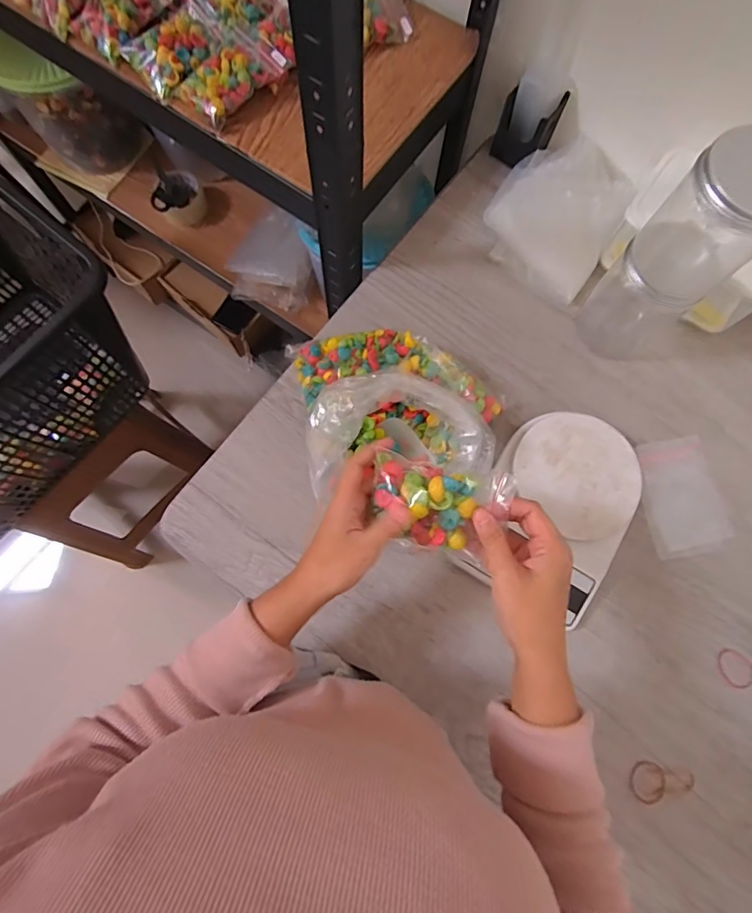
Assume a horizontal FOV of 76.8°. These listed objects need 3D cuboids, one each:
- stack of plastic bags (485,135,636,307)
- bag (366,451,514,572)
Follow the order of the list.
[{"bbox_3d":[0.218,-0.296,0.576,0.146,0.043,0.182,31,78,7],"label":"stack of plastic bags"},{"bbox_3d":[0.045,0.037,0.361,0.100,0.040,0.064,15,76,4],"label":"bag"}]

